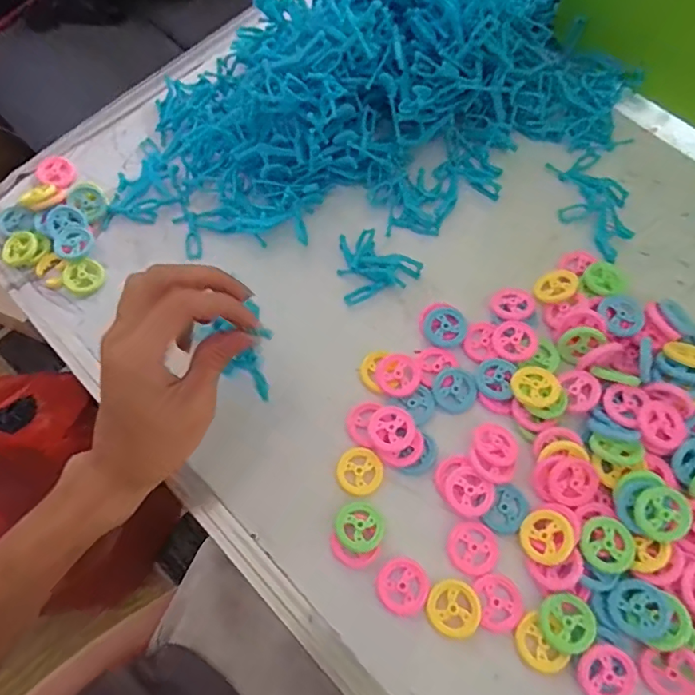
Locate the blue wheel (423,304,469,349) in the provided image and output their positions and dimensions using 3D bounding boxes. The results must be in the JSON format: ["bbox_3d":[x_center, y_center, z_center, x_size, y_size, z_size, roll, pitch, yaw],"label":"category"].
[{"bbox_3d":[0.069,-0.015,0.361,0.029,0.006,0.031,-2,66,4],"label":"blue wheel"}]

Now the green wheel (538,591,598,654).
[{"bbox_3d":[0.121,0.151,0.286,0.029,0.009,0.029,-2,66,4],"label":"green wheel"}]

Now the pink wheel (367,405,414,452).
[{"bbox_3d":[0.028,0.053,0.333,0.029,0.010,0.029,-2,66,4],"label":"pink wheel"}]

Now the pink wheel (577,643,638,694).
[{"bbox_3d":[0.138,0.174,0.274,0.030,0.009,0.028,-2,66,4],"label":"pink wheel"}]

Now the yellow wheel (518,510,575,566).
[{"bbox_3d":[0.115,0.109,0.300,0.030,0.005,0.029,-18,56,29],"label":"yellow wheel"}]

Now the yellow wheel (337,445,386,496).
[{"bbox_3d":[0.008,0.079,0.329,0.030,0.005,0.030,-2,66,4],"label":"yellow wheel"}]

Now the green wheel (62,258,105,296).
[{"bbox_3d":[-0.202,-0.056,0.396,0.029,0.006,0.026,-26,66,-7],"label":"green wheel"}]

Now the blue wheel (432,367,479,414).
[{"bbox_3d":[0.072,0.028,0.343,0.029,0.004,0.029,-2,66,4],"label":"blue wheel"}]

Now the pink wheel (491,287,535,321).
[{"bbox_3d":[0.117,-0.031,0.365,0.029,0.004,0.028,-7,53,9],"label":"pink wheel"}]

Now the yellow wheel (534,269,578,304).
[{"bbox_3d":[0.148,-0.043,0.367,0.029,0.004,0.029,23,70,43],"label":"yellow wheel"}]

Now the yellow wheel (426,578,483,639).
[{"bbox_3d":[0.060,0.148,0.293,0.030,0.006,0.030,-2,66,4],"label":"yellow wheel"}]

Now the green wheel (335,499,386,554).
[{"bbox_3d":[0.007,0.108,0.313,0.029,0.008,0.029,-2,66,4],"label":"green wheel"}]

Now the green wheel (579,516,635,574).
[{"bbox_3d":[0.148,0.112,0.294,0.030,0.005,0.028,-2,66,4],"label":"green wheel"}]

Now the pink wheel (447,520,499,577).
[{"bbox_3d":[0.074,0.119,0.306,0.030,0.005,0.028,-2,66,4],"label":"pink wheel"}]

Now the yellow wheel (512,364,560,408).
[{"bbox_3d":[0.121,0.025,0.334,0.029,0.011,0.027,-2,66,4],"label":"yellow wheel"}]

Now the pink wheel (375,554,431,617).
[{"bbox_3d":[0.033,0.139,0.300,0.029,0.004,0.030,-2,66,4],"label":"pink wheel"}]

